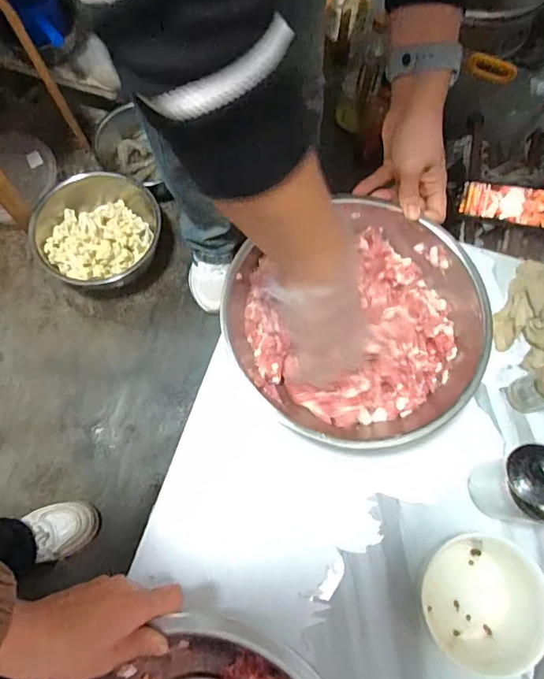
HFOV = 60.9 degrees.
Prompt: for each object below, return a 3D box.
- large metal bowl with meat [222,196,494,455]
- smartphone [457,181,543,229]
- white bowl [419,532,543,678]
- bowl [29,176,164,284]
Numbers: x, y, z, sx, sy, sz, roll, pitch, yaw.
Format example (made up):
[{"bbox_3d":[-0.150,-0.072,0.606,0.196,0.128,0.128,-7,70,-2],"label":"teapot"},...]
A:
[{"bbox_3d":[0.101,-0.012,0.496,0.273,0.075,0.246,-28,74,-11],"label":"large metal bowl with meat"},{"bbox_3d":[0.384,-0.224,0.756,0.145,0.010,0.075,14,71,17],"label":"smartphone"},{"bbox_3d":[0.200,0.249,0.437,0.115,0.038,0.107,0,71,-1],"label":"white bowl"},{"bbox_3d":[-0.380,-0.222,1.017,0.267,0.101,0.255,0,71,-1],"label":"bowl"}]

